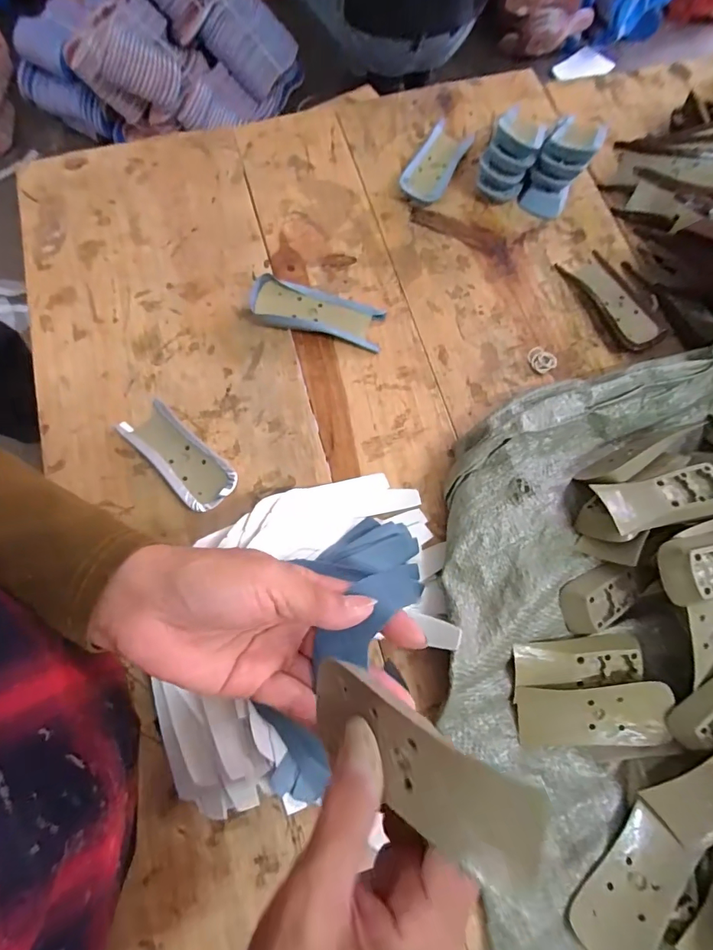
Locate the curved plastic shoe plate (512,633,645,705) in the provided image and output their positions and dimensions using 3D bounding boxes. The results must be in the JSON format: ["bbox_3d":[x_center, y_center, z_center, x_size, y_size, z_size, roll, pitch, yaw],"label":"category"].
[{"bbox_3d":[0.162,0.140,0.322,0.098,0.010,0.034,-5,74,-3],"label":"curved plastic shoe plate"}]

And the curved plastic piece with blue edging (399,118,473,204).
[{"bbox_3d":[0.088,-0.346,0.477,0.047,0.017,0.118,25,75,6],"label":"curved plastic piece with blue edging"}]

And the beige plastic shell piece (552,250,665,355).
[{"bbox_3d":[0.256,-0.174,0.427,0.053,0.015,0.118,-24,76,-8],"label":"beige plastic shell piece"}]

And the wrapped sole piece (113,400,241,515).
[{"bbox_3d":[-0.152,-0.017,0.372,0.114,0.014,0.044,43,78,10],"label":"wrapped sole piece"}]

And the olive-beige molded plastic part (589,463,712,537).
[{"bbox_3d":[0.235,0.017,0.327,0.096,0.014,0.040,-11,75,-5],"label":"olive-beige molded plastic part"}]

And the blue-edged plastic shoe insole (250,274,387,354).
[{"bbox_3d":[-0.038,-0.155,0.415,0.125,0.021,0.048,13,74,2],"label":"blue-edged plastic shoe insole"}]

